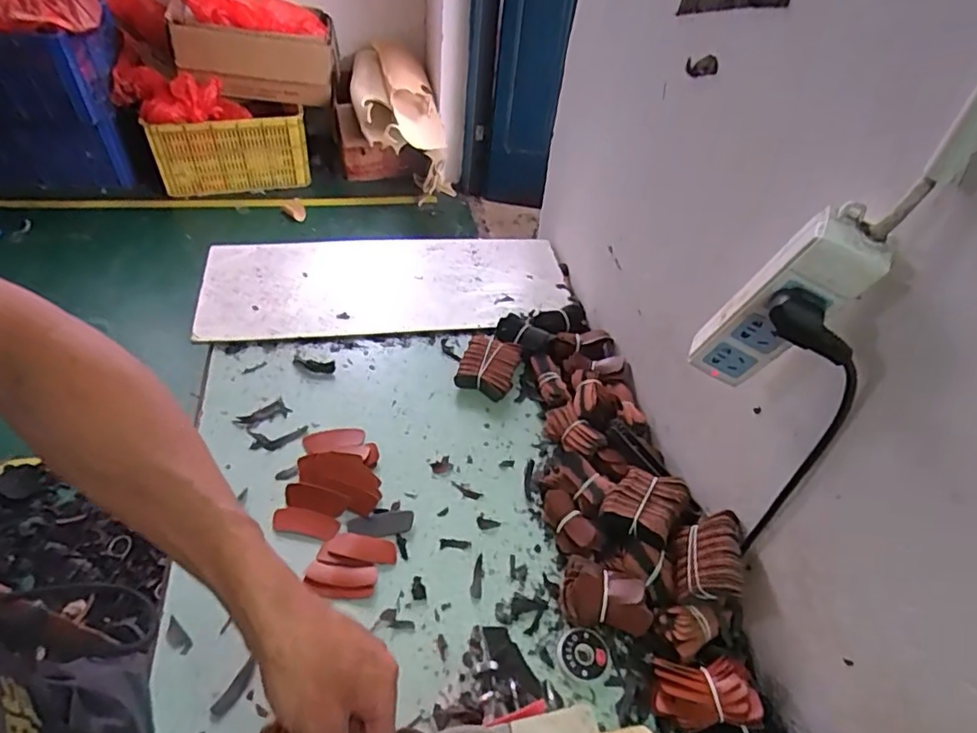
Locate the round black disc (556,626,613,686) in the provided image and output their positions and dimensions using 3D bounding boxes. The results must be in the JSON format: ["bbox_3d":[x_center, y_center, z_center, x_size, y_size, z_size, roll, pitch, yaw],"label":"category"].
[{"bbox_3d":[0.092,0.281,0.559,0.051,0.007,0.050,3,46,-3],"label":"round black disc"}]

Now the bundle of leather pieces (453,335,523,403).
[{"bbox_3d":[0.001,-0.003,0.798,0.076,0.029,0.099,13,46,7],"label":"bundle of leather pieces"}]

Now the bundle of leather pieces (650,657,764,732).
[{"bbox_3d":[0.187,0.283,0.503,0.084,0.030,0.054,4,45,-2],"label":"bundle of leather pieces"}]

